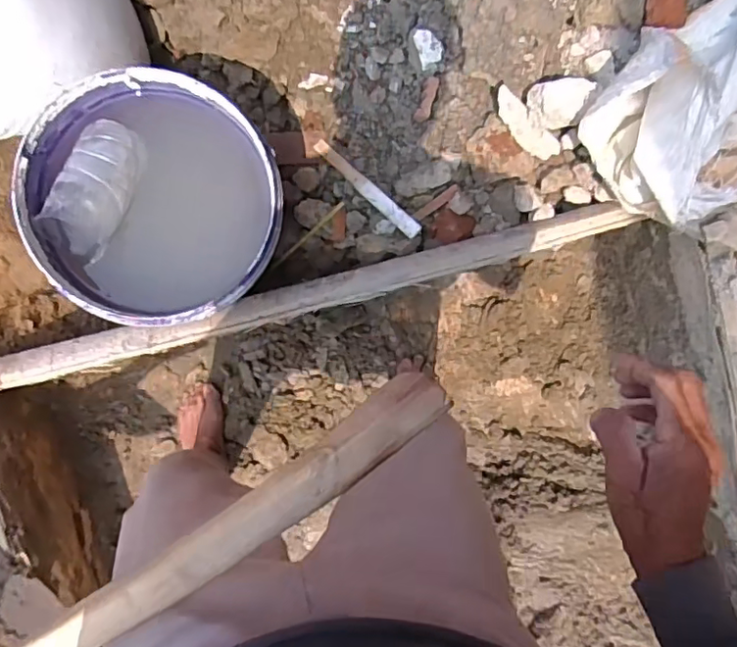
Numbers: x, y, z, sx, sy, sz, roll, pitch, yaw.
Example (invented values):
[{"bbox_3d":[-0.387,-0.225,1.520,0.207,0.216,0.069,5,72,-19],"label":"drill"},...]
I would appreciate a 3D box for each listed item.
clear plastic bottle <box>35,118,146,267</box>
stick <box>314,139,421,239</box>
[{"bbox_3d":[-0.346,-0.174,0.722,0.081,0.069,0.177,15,77,-7],"label":"clear plastic bottle"},{"bbox_3d":[-0.003,-0.227,0.959,0.025,0.020,0.232,-45,79,-3],"label":"stick"}]

